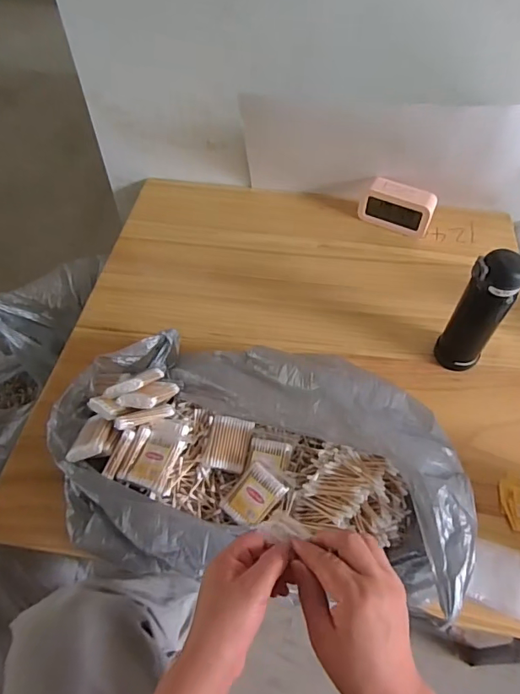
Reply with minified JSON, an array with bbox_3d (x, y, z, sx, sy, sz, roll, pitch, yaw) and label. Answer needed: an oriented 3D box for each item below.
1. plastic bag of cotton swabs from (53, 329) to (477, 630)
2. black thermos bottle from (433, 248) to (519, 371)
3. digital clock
[{"bbox_3d":[-0.023,0.138,0.613,0.531,0.124,0.290,11,55,9],"label":"plastic bag of cotton swabs"},{"bbox_3d":[0.313,-0.045,0.687,0.056,0.211,0.061,-33,60,-21],"label":"black thermos bottle"},{"bbox_3d":[0.263,-0.266,0.917,0.136,0.079,0.051,23,58,17],"label":"digital clock"}]

